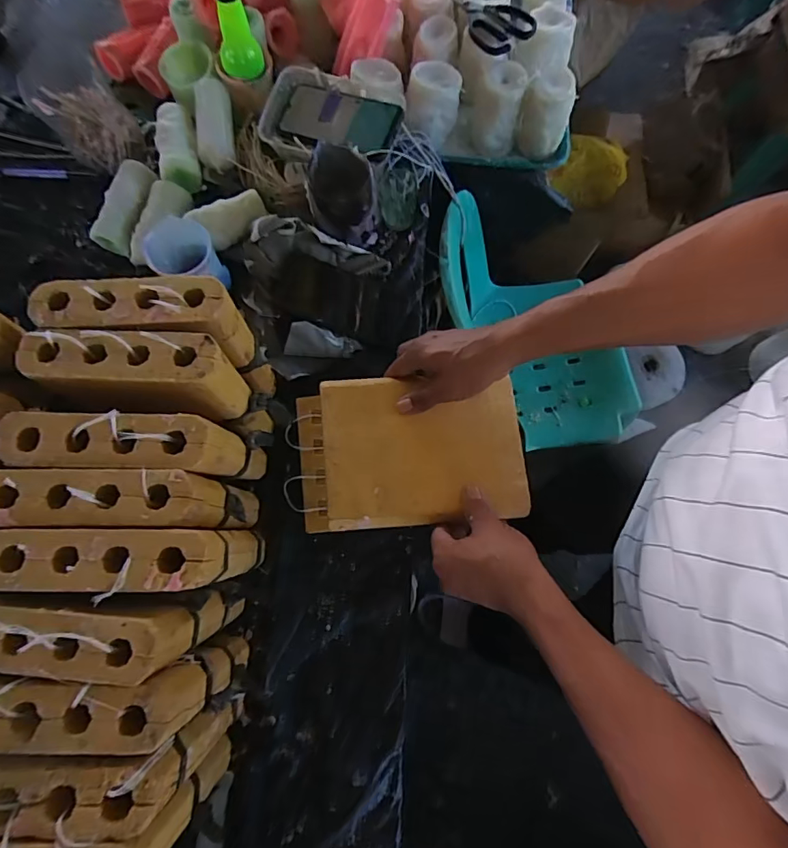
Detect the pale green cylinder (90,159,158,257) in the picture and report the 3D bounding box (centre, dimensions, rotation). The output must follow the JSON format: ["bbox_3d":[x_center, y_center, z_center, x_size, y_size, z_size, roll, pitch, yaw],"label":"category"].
[{"bbox_3d":[-0.343,-0.279,0.620,0.046,0.046,0.112,21,75,4],"label":"pale green cylinder"}]

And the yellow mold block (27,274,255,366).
[{"bbox_3d":[-0.222,-0.092,0.443,0.162,0.085,0.047,-1,75,-1],"label":"yellow mold block"}]

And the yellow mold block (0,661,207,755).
[{"bbox_3d":[-0.233,0.208,0.356,0.167,0.063,0.047,0,75,-1],"label":"yellow mold block"}]

